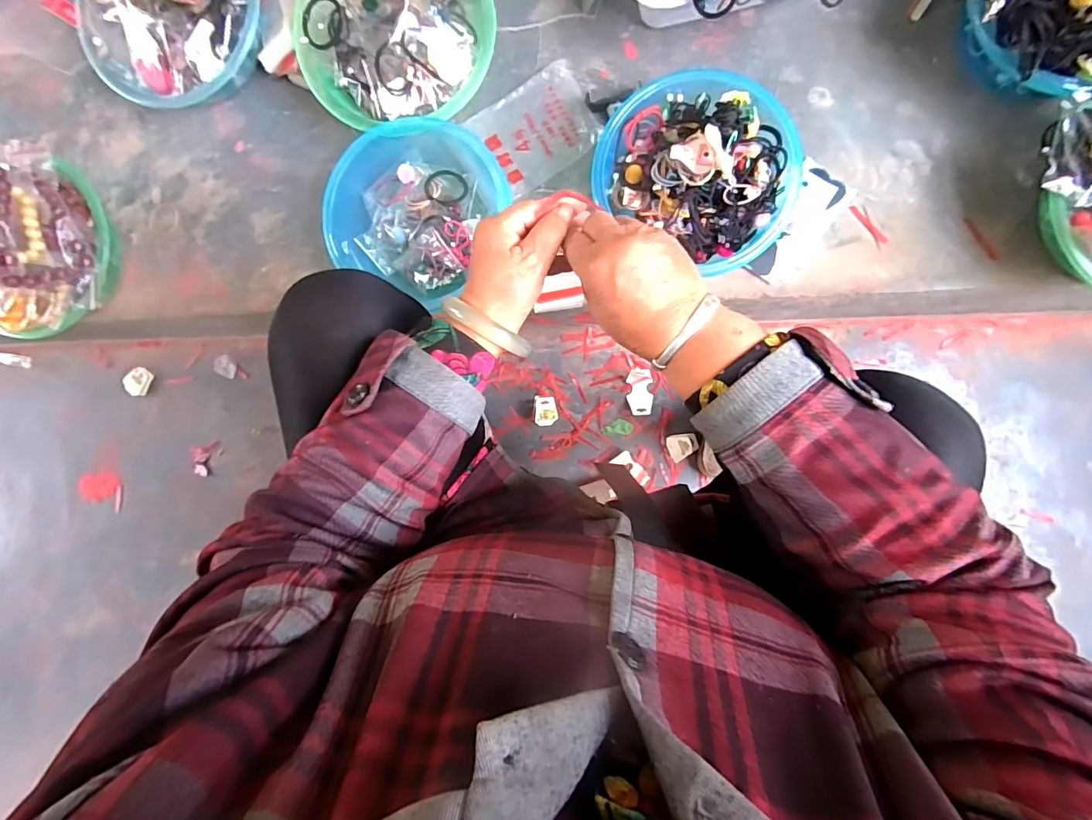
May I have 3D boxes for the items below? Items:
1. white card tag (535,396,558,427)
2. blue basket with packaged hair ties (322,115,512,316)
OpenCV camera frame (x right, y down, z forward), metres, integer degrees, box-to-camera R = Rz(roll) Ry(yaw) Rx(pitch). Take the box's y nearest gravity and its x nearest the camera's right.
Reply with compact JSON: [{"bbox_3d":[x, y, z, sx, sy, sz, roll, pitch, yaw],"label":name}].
[{"bbox_3d":[0.001,0.002,0.787,0.038,0.007,0.050,0,100,-18],"label":"white card tag"},{"bbox_3d":[-0.161,-0.247,0.584,0.180,0.072,0.202,35,93,3],"label":"blue basket with packaged hair ties"}]

